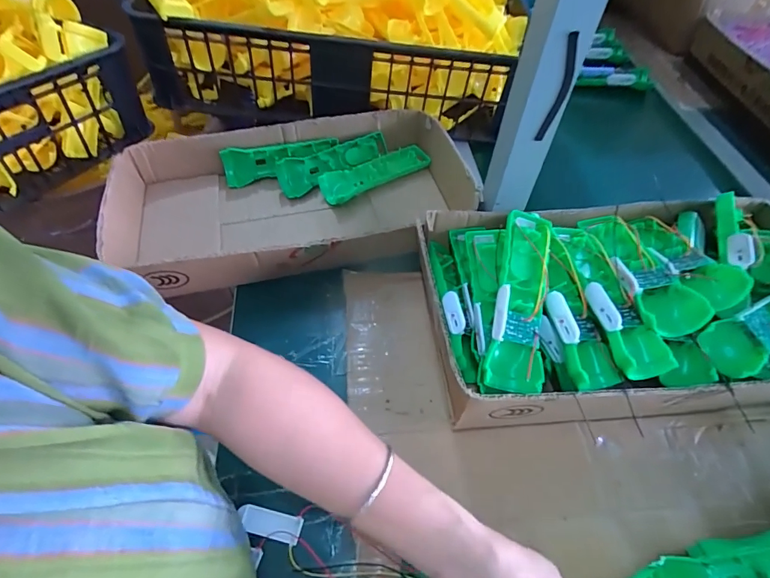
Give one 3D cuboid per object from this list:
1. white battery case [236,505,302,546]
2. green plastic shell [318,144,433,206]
[{"bbox_3d":[-0.098,0.200,0.359,0.054,0.006,0.021,11,55,6],"label":"white battery case"},{"bbox_3d":[-0.011,-0.161,0.597,0.160,0.027,0.047,-25,59,-18],"label":"green plastic shell"}]

